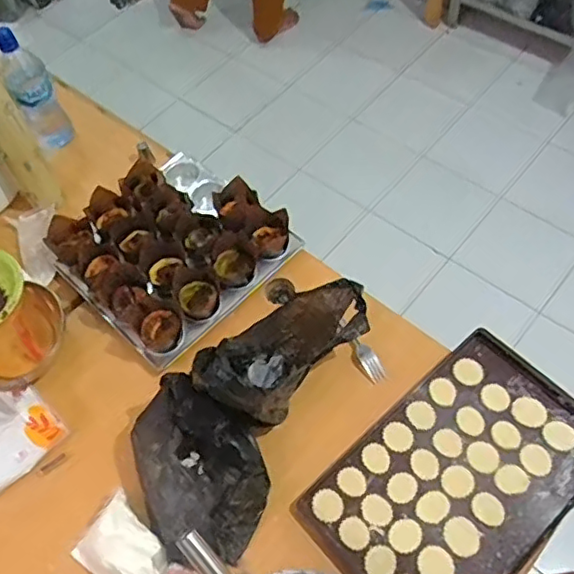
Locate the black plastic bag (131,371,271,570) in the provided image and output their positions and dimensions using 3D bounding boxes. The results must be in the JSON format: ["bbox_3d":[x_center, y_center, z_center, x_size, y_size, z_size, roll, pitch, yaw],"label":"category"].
[{"bbox_3d":[-0.116,0.232,0.771,0.159,0.118,0.207,-26,60,-11],"label":"black plastic bag"}]

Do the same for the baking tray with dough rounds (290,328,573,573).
[{"bbox_3d":[0.226,0.248,0.803,0.383,0.024,0.239,-38,63,-17],"label":"baking tray with dough rounds"}]

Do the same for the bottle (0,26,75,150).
[{"bbox_3d":[-0.447,-0.344,1.086,0.067,0.232,0.073,-31,61,-13],"label":"bottle"}]

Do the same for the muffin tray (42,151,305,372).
[{"bbox_3d":[-0.189,-0.070,0.986,0.302,0.070,0.298,-42,64,-19],"label":"muffin tray"}]

